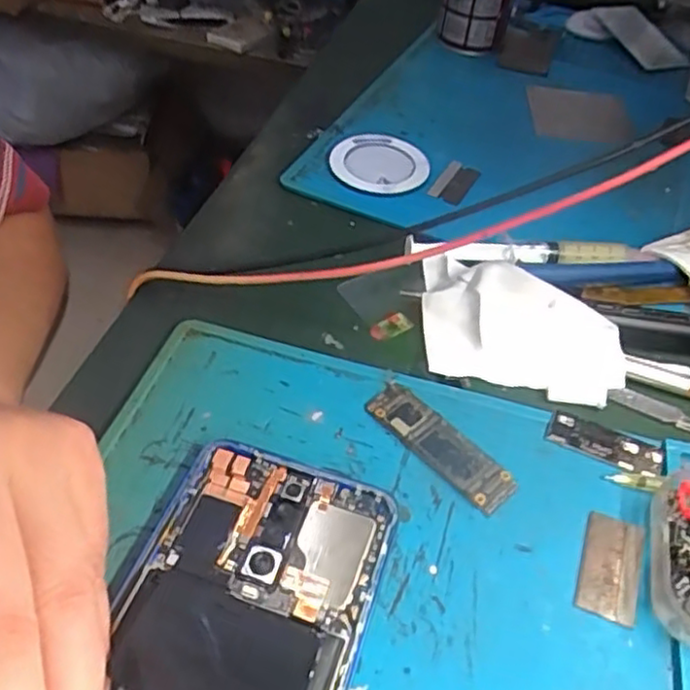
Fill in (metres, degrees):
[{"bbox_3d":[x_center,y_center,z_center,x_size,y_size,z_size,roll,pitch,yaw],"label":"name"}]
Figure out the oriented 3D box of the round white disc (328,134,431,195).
[{"bbox_3d":[0.020,-0.106,0.394,0.056,0.007,0.050,12,47,5],"label":"round white disc"}]

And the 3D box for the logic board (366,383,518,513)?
[{"bbox_3d":[0.036,0.038,0.262,0.019,0.005,0.064,-32,57,-30],"label":"logic board"}]

